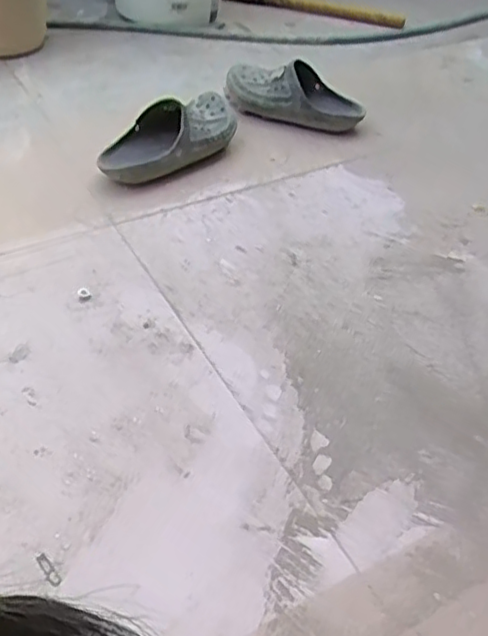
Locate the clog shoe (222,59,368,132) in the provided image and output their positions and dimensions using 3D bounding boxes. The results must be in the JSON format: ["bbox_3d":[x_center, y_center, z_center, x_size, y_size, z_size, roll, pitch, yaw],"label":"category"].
[{"bbox_3d":[0.081,-0.366,1.081,0.230,0.077,0.100,9,44,4],"label":"clog shoe"}]

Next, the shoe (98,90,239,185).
[{"bbox_3d":[-0.113,-0.267,0.971,0.225,0.070,0.098,-30,54,-30],"label":"shoe"}]

